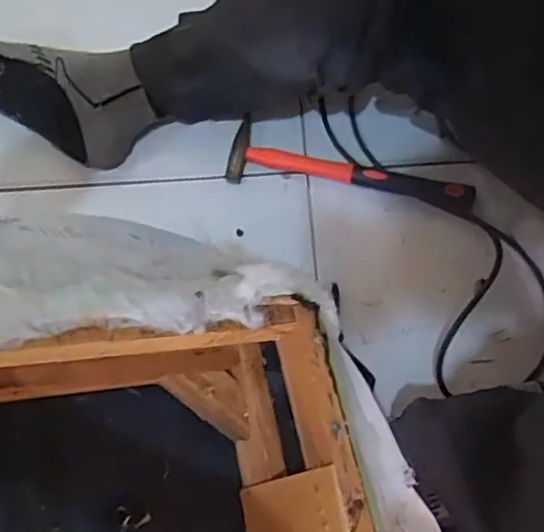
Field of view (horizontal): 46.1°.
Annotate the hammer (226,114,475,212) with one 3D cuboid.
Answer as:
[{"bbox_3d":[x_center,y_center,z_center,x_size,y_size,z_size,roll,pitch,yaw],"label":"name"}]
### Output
[{"bbox_3d":[0.086,-0.110,0.707,0.269,0.033,0.061,9,73,3],"label":"hammer"}]

